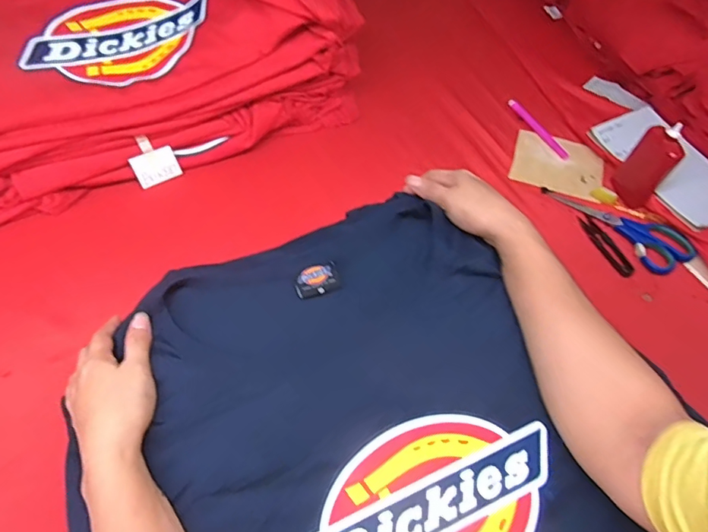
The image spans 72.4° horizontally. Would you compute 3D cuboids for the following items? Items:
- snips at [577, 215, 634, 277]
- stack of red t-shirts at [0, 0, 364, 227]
[{"bbox_3d":[0.320,-0.027,0.614,0.023,0.005,0.094,-17,56,-14],"label":"snips"},{"bbox_3d":[-0.317,-0.315,0.644,0.556,0.213,0.371,-21,57,-17],"label":"stack of red t-shirts"}]

